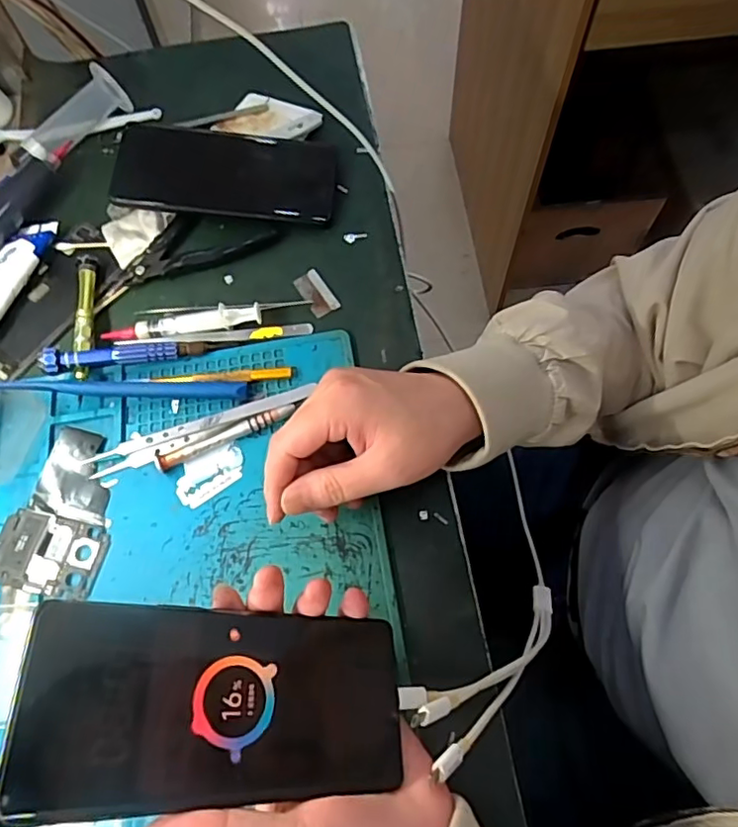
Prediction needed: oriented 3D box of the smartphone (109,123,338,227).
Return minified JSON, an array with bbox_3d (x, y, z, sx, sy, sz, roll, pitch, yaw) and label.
[{"bbox_3d":[-0.109,-0.192,0.451,0.162,0.014,0.080,5,75,-7],"label":"smartphone"}]

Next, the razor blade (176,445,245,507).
[{"bbox_3d":[-0.102,0.039,0.370,0.047,0.004,0.028,-33,69,-12],"label":"razor blade"}]

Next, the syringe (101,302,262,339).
[{"bbox_3d":[-0.133,-0.067,0.411,0.112,0.017,0.022,-6,66,-1],"label":"syringe"}]

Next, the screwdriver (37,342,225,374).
[{"bbox_3d":[-0.160,-0.040,0.389,0.111,0.013,0.013,-7,65,-18],"label":"screwdriver"}]

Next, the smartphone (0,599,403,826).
[{"bbox_3d":[-0.057,0.122,0.244,0.162,0.004,0.072,15,55,-29],"label":"smartphone"}]

